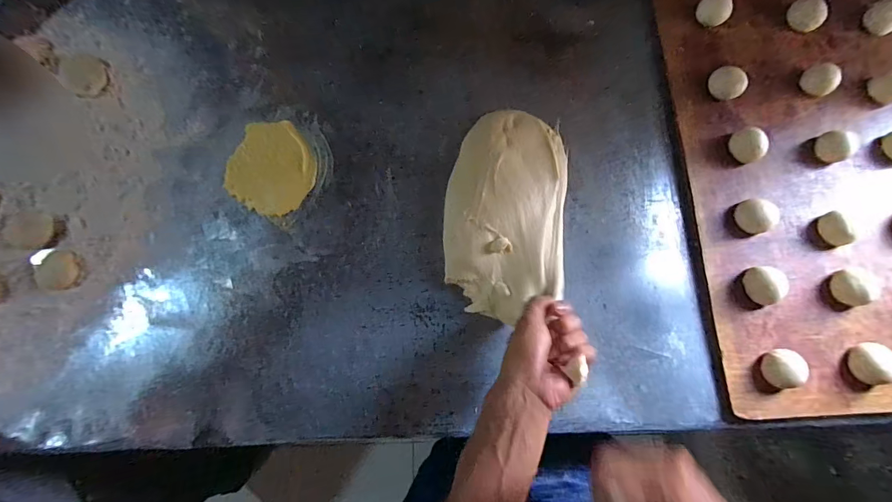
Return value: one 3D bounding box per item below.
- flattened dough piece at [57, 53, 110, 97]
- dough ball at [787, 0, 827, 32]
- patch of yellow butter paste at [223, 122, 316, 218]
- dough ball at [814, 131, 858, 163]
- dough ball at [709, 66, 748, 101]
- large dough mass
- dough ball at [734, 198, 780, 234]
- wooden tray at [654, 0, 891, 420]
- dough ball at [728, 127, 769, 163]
[{"bbox_3d":[-0.506,-0.248,0.539,0.088,0.005,0.055,35,80,8],"label":"flattened dough piece"},{"bbox_3d":[0.497,-0.326,0.533,0.047,0.018,0.044,0,77,1],"label":"dough ball"},{"bbox_3d":[-0.221,-0.108,0.498,0.114,0.007,0.116,27,79,7],"label":"patch of yellow butter paste"},{"bbox_3d":[0.500,-0.135,0.495,0.043,0.022,0.039,-27,78,-5],"label":"dough ball"},{"bbox_3d":[0.373,-0.222,0.516,0.041,0.021,0.048,29,79,7],"label":"dough ball"},{"bbox_3d":[0.074,-0.052,0.469,0.145,0.042,0.263,3,77,1],"label":"large dough mass"},{"bbox_3d":[0.383,-0.043,0.476,0.040,0.020,0.040,0,77,1],"label":"dough ball"},{"bbox_3d":[0.533,-0.119,0.489,0.426,0.025,0.601,-1,77,0],"label":"wooden tray"},{"bbox_3d":[0.385,-0.134,0.496,0.036,0.027,0.042,-32,79,-6],"label":"dough ball"}]

